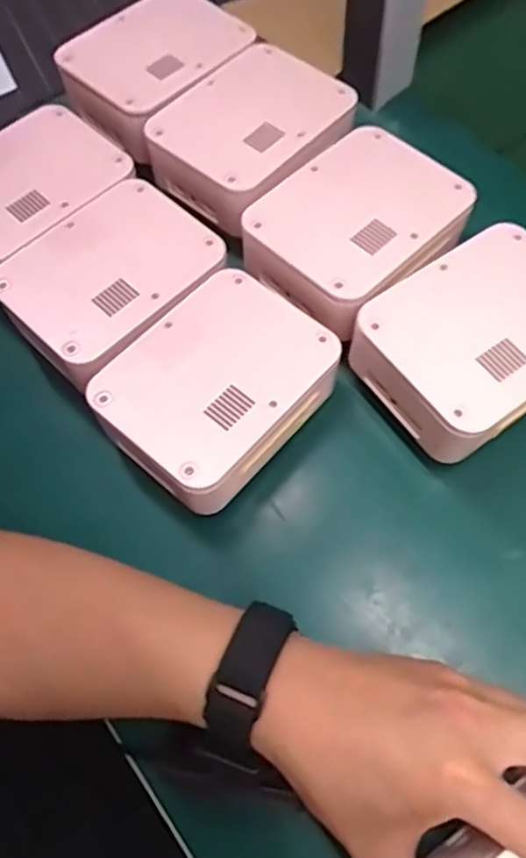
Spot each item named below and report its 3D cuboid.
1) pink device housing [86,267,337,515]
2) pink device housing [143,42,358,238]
[{"bbox_3d":[-0.026,-0.026,0.366,0.100,0.042,0.128,37,71,16],"label":"pink device housing"},{"bbox_3d":[-0.006,-0.206,0.434,0.104,0.039,0.130,39,72,17],"label":"pink device housing"}]

